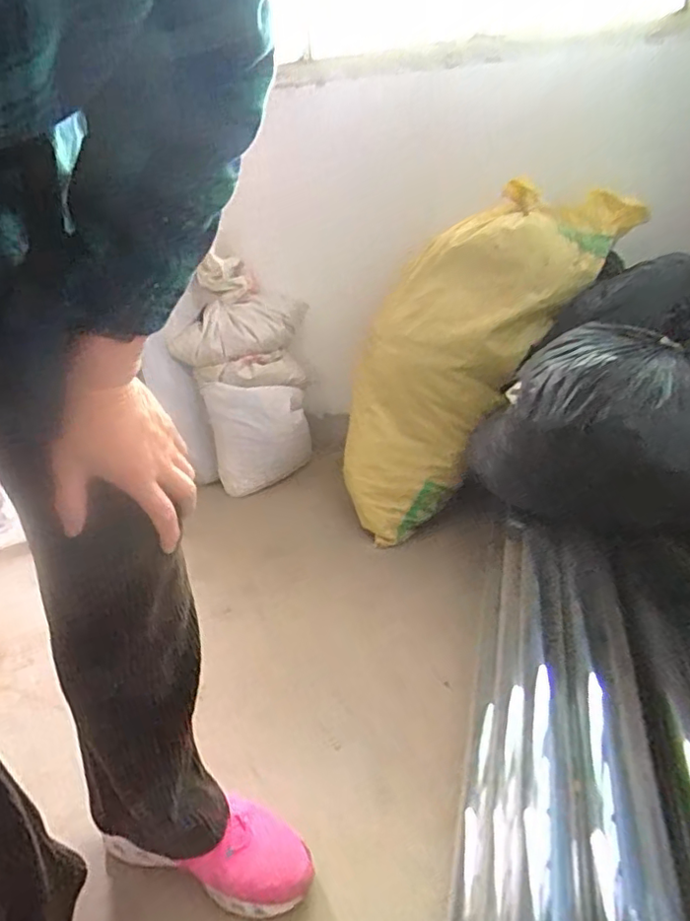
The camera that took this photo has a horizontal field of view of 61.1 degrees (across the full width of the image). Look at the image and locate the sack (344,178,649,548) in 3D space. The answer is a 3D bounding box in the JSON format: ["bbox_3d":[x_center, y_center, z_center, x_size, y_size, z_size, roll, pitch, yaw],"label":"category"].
[{"bbox_3d":[0.290,-0.251,1.363,0.340,0.949,0.342,28,8,-30],"label":"sack"}]

